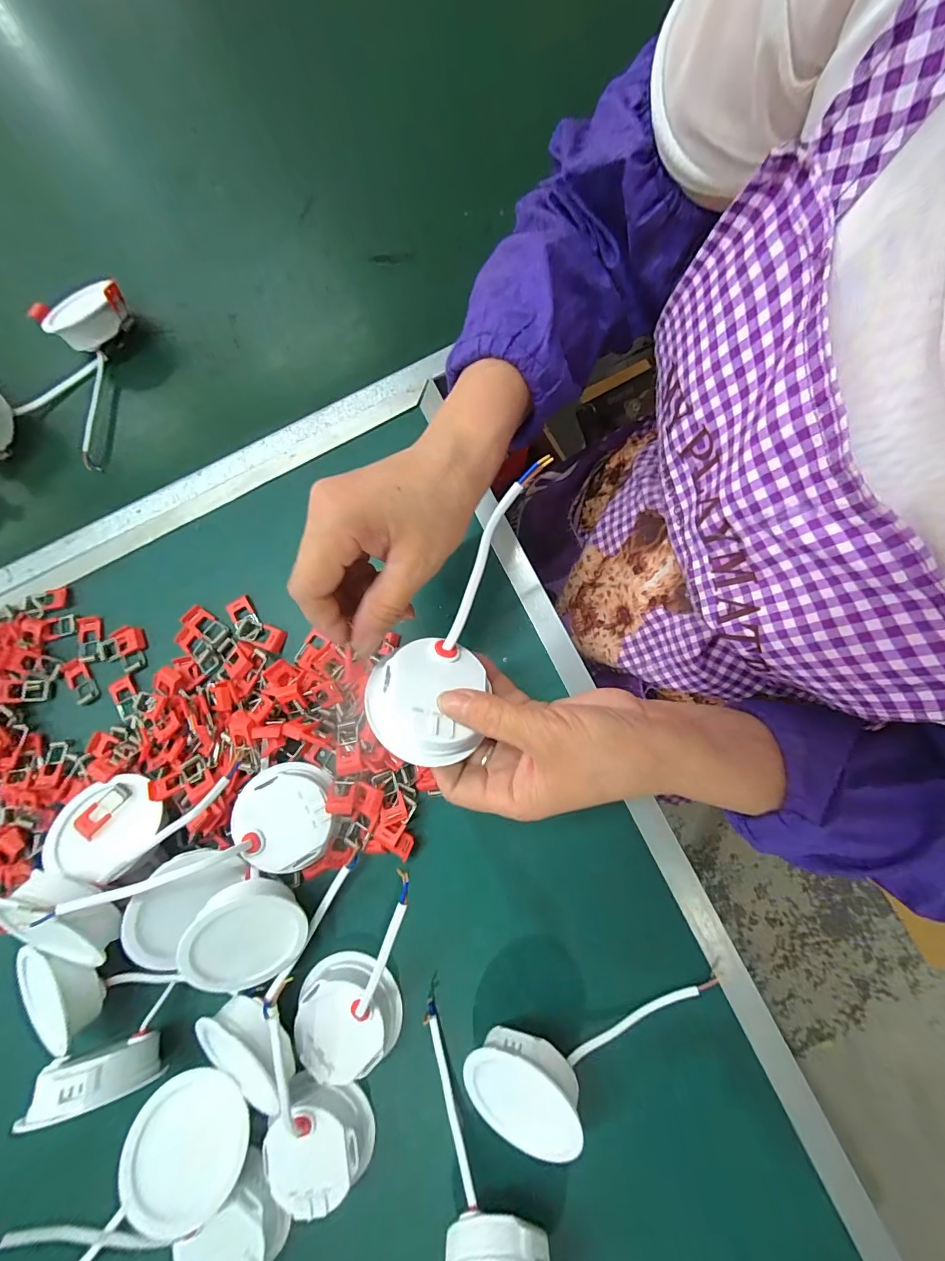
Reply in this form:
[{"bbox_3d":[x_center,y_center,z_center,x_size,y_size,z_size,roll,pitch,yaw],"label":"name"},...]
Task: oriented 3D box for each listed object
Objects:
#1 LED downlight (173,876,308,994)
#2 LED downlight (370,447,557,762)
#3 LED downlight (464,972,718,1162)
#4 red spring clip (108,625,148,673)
[{"bbox_3d":[-0.148,0.198,0.279,0.069,0.025,0.070,-2,105,-26],"label":"LED downlight"},{"bbox_3d":[-0.005,-0.009,0.231,0.061,0.035,0.165,23,85,6],"label":"LED downlight"},{"bbox_3d":[0.076,0.272,0.263,0.157,0.042,0.067,-8,81,3],"label":"LED downlight"},{"bbox_3d":[-0.277,0.013,0.348,0.025,0.006,0.037,-28,80,0],"label":"red spring clip"}]

